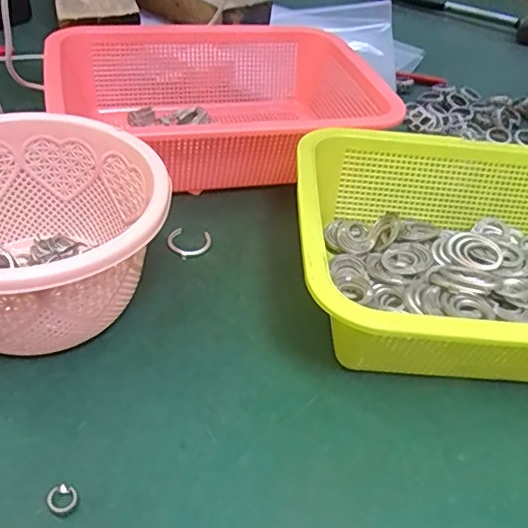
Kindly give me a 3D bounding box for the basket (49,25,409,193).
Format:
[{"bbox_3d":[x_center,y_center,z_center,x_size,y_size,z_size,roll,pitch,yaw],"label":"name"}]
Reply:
[{"bbox_3d":[-0.039,-0.132,0.489,0.267,0.084,0.199,-10,46,-19],"label":"basket"}]

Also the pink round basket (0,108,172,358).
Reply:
[{"bbox_3d":[-0.129,-0.008,0.321,0.138,0.096,0.143,4,43,-4],"label":"pink round basket"}]

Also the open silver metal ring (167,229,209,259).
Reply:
[{"bbox_3d":[-0.054,-0.017,0.410,0.028,0.007,0.027,3,41,-2],"label":"open silver metal ring"}]

